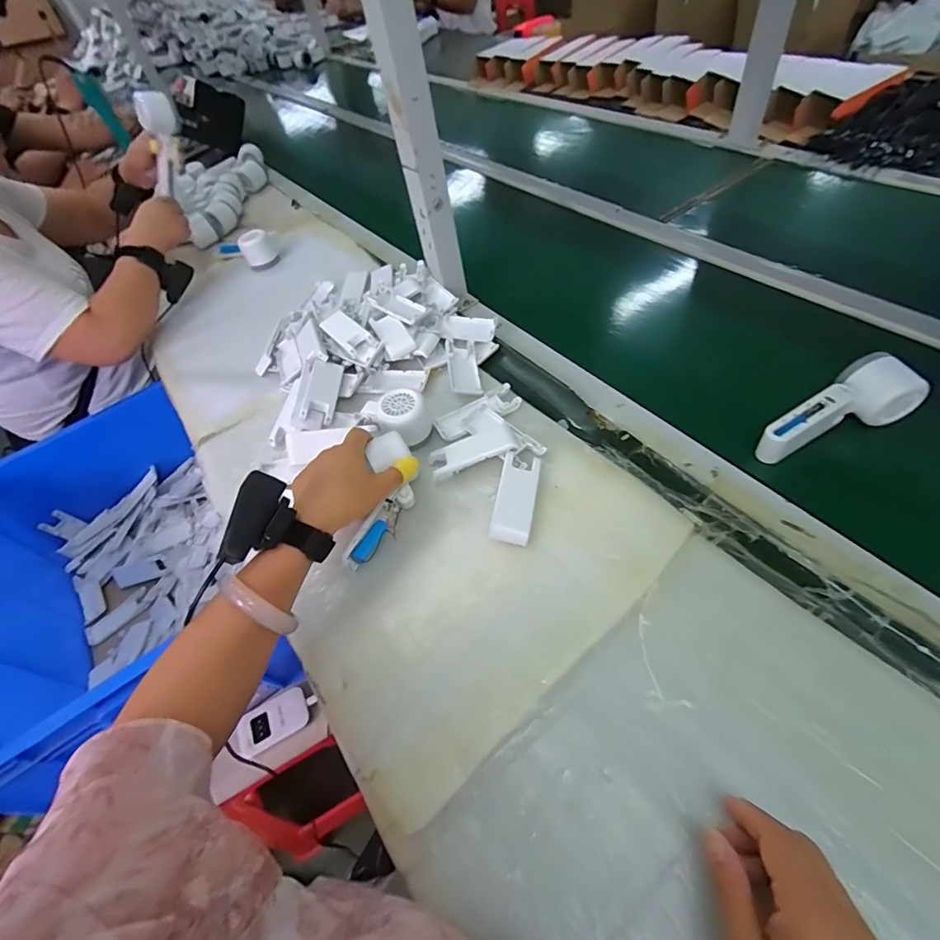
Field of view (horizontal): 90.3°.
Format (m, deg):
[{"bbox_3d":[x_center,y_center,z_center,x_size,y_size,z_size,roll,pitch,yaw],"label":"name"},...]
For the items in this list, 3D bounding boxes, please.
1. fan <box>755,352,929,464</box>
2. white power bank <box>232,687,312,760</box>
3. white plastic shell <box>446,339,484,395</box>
[{"bbox_3d":[0.363,-0.056,0.470,0.160,0.043,0.058,-27,53,-1],"label":"fan"},{"bbox_3d":[-0.272,0.346,0.644,0.097,0.013,0.057,-37,55,-17],"label":"white power bank"},{"bbox_3d":[-0.009,-0.134,0.607,0.038,0.011,0.102,-11,52,3],"label":"white plastic shell"}]

